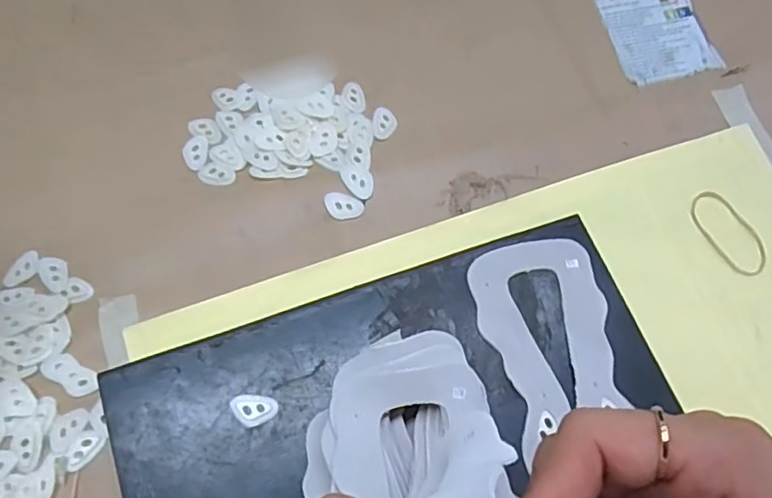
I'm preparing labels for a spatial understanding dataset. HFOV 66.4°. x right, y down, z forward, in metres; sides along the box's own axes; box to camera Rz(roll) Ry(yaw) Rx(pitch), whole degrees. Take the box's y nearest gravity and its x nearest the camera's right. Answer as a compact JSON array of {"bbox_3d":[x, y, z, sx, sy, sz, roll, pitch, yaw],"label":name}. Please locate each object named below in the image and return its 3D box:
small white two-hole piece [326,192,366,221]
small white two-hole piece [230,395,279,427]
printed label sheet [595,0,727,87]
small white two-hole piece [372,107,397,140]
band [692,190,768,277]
[{"bbox_3d":[-0.028,-0.028,0.389,0.026,0.004,0.017,16,70,6],"label":"small white two-hole piece"},{"bbox_3d":[-0.073,0.088,0.324,0.025,0.004,0.017,7,69,3],"label":"small white two-hole piece"},{"bbox_3d":[0.205,-0.167,0.448,0.070,0.005,0.090,-13,70,-5],"label":"printed label sheet"},{"bbox_3d":[-0.001,-0.089,0.416,0.016,0.004,0.026,1,69,0],"label":"small white two-hole piece"},{"bbox_3d":[0.225,-0.012,0.386,0.031,0.004,0.061,-30,72,-11],"label":"band"}]

